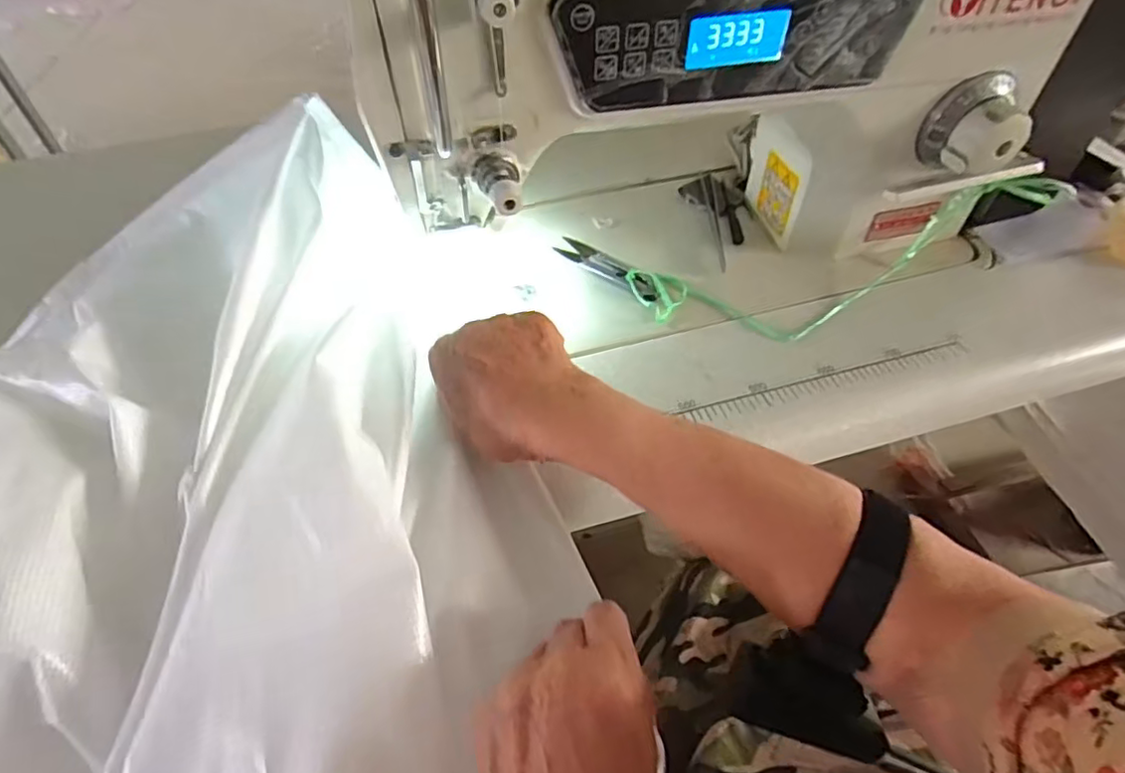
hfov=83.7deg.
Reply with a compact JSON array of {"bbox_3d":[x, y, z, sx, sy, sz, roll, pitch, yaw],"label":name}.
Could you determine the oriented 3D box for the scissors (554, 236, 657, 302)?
[{"bbox_3d":[0.035,-0.091,0.477,0.094,0.008,0.025,36,60,27],"label":"scissors"}]

